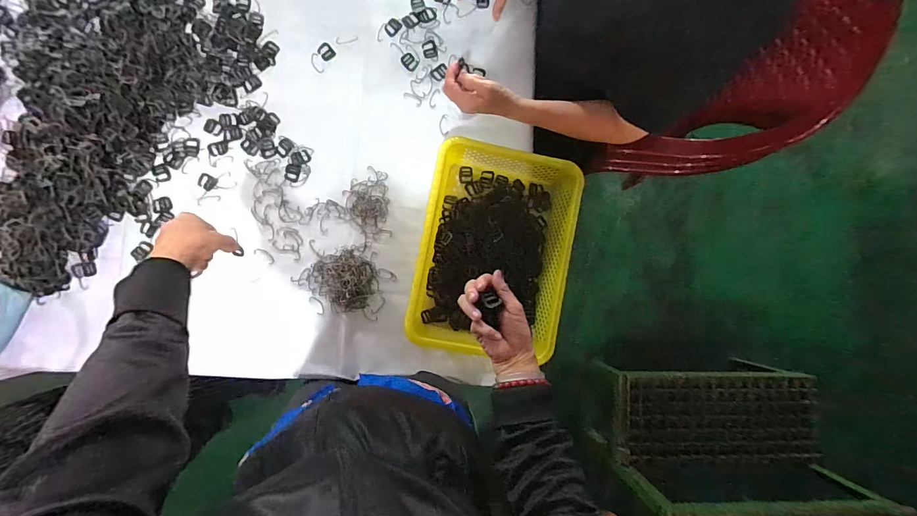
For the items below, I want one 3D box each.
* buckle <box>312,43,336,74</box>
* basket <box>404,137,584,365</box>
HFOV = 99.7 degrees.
[{"bbox_3d":[-0.253,-0.373,0.718,0.033,0.004,0.054,31,85,-2],"label":"buckle"},{"bbox_3d":[0.061,-0.016,0.682,0.247,0.086,0.346,11,86,-4],"label":"basket"}]

